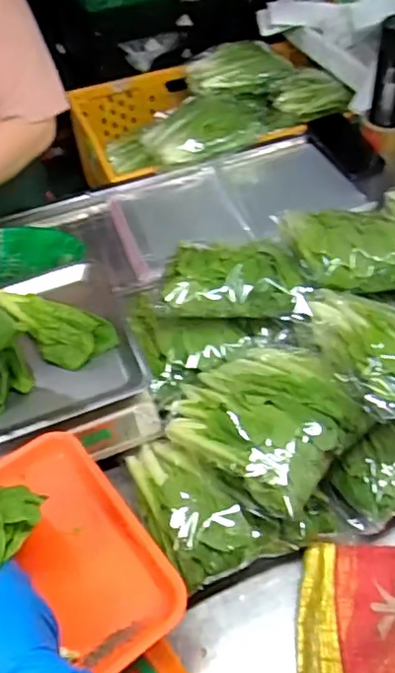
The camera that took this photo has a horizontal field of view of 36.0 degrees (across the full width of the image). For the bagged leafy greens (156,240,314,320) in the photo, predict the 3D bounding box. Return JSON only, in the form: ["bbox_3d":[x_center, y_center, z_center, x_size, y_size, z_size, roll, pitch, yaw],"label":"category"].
[{"bbox_3d":[0.048,-0.077,0.765,0.179,0.047,0.150,5,49,11],"label":"bagged leafy greens"}]

